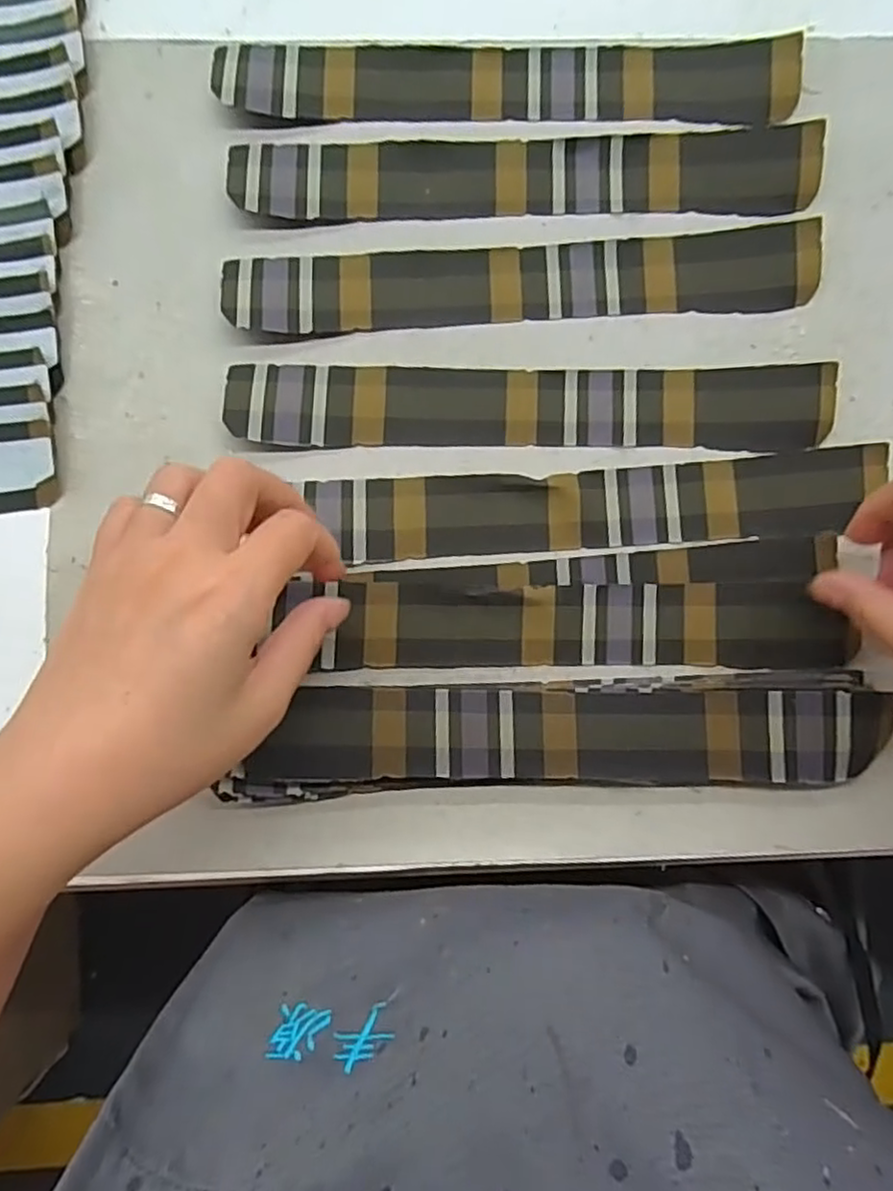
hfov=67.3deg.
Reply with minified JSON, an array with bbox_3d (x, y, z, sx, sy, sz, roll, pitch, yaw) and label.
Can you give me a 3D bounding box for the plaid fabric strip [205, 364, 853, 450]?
[{"bbox_3d":[0.037,-0.083,0.292,0.258,0.009,0.036,-1,87,-2],"label":"plaid fabric strip"}]

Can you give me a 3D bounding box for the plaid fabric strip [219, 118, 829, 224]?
[{"bbox_3d":[0.037,-0.187,0.297,0.257,0.007,0.036,-2,87,-2],"label":"plaid fabric strip"}]

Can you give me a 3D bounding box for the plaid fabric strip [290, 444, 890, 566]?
[{"bbox_3d":[0.066,-0.038,0.288,0.235,0.011,0.036,-4,87,-2],"label":"plaid fabric strip"}]

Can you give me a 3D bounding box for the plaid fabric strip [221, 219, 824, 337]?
[{"bbox_3d":[0.035,-0.139,0.296,0.258,0.008,0.036,-4,87,-2],"label":"plaid fabric strip"}]

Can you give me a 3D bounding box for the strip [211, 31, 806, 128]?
[{"bbox_3d":[0.029,-0.231,0.301,0.256,0.008,0.040,-1,87,-2],"label":"strip"}]

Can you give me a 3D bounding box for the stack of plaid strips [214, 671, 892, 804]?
[{"bbox_3d":[0.046,0.058,0.274,0.258,0.016,0.043,-1,87,-2],"label":"stack of plaid strips"}]

